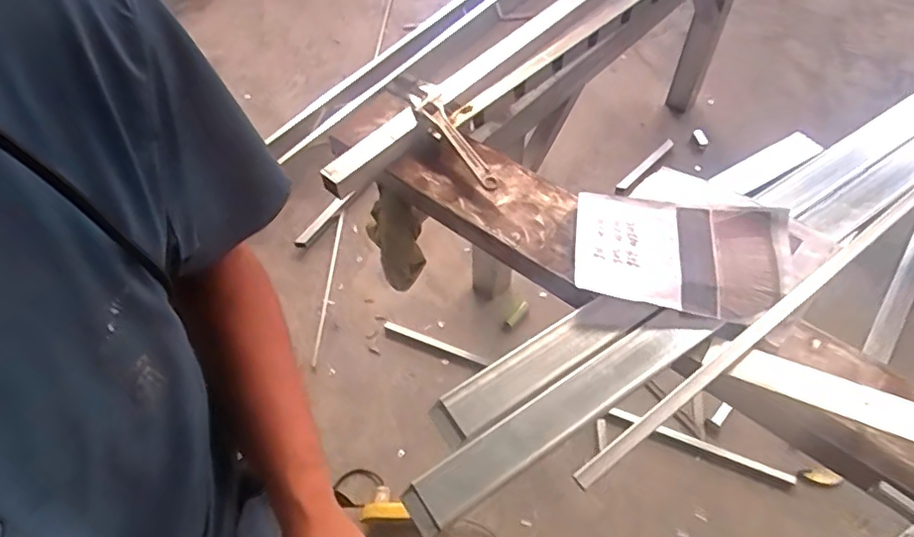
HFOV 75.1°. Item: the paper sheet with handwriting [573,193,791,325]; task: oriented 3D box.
[{"bbox_3d":[0.310,-0.019,0.829,0.282,0.026,0.196,10,55,8],"label":"paper sheet with handwriting"}]

